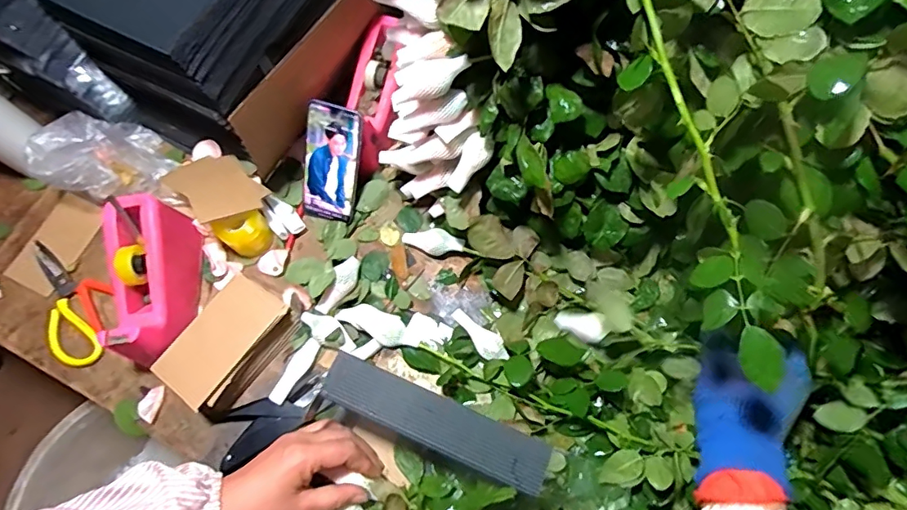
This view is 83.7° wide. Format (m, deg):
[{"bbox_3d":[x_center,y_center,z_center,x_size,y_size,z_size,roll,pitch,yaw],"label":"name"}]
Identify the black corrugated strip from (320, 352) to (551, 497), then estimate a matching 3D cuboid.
[{"bbox_3d":[-0.017,0.149,0.450,0.206,0.016,0.043,22,73,9],"label":"black corrugated strip"}]

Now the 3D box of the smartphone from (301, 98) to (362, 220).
[{"bbox_3d":[-0.166,-0.122,0.685,0.074,0.159,0.014,17,28,8],"label":"smartphone"}]

